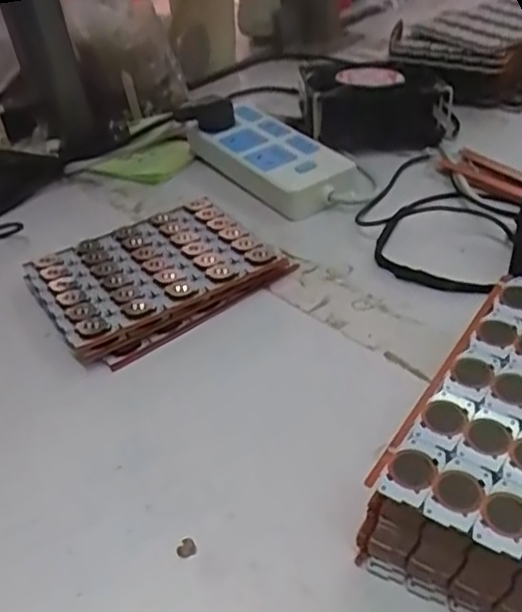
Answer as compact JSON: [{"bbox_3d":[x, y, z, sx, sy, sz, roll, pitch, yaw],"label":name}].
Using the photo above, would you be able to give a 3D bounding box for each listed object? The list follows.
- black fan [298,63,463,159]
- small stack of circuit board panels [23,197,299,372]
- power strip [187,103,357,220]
[{"bbox_3d":[0.105,-0.190,0.599,0.131,0.051,0.111,-6,39,2],"label":"black fan"},{"bbox_3d":[-0.073,-0.022,0.445,0.148,0.023,0.110,-27,43,-22],"label":"small stack of circuit board panels"},{"bbox_3d":[0.004,-0.125,0.552,0.079,0.034,0.166,-28,43,-23],"label":"power strip"}]

